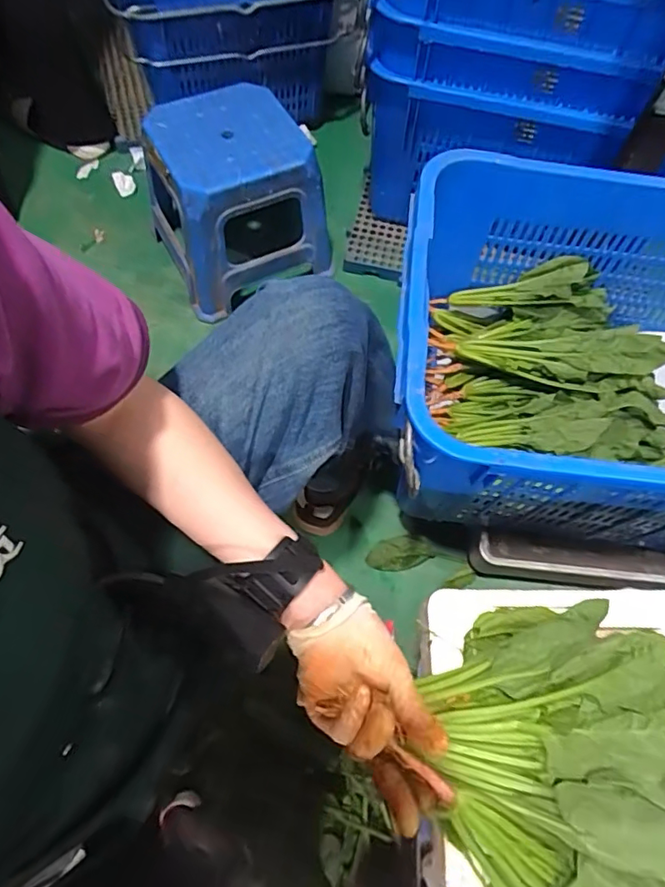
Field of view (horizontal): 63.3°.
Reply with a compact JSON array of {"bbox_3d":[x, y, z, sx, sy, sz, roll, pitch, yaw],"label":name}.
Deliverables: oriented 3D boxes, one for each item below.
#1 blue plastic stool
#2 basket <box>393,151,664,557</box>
[{"bbox_3d":[-0.167,-0.426,0.949,0.266,0.232,0.236,-25,69,-14],"label":"blue plastic stool"},{"bbox_3d":[0.368,-0.077,0.687,0.588,0.283,0.398,7,65,1],"label":"basket"}]

